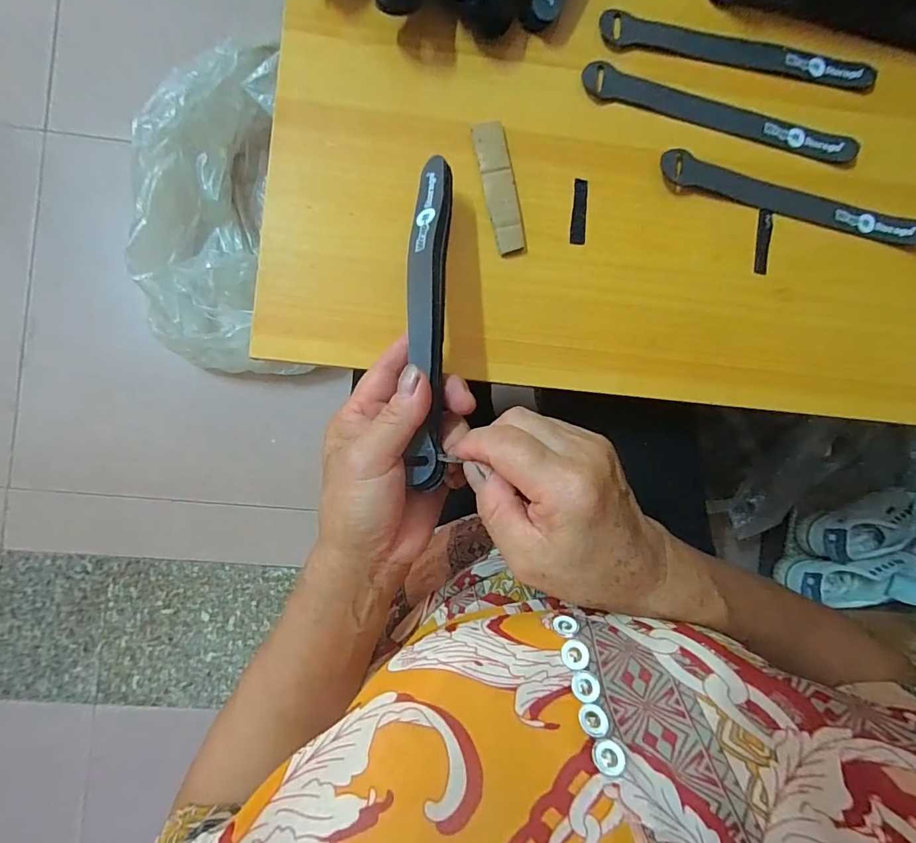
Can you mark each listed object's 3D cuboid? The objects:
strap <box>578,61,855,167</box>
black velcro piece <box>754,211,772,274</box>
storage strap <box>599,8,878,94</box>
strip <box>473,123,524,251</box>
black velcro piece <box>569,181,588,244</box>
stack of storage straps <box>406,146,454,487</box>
[{"bbox_3d":[0.181,-0.210,0.315,0.192,0.008,0.021,15,89,-3],"label":"strap"},{"bbox_3d":[0.213,-0.125,0.317,0.009,0.004,0.044,4,93,5],"label":"black velcro piece"},{"bbox_3d":[0.195,-0.255,0.316,0.193,0.008,0.022,8,89,-3],"label":"storage strap"},{"bbox_3d":[0.028,-0.156,0.304,0.021,0.004,0.084,-12,93,-3],"label":"strip"},{"bbox_3d":[0.083,-0.143,0.312,0.010,0.004,0.043,3,89,-3],"label":"black velcro piece"},{"bbox_3d":[-0.017,-0.063,0.257,0.023,0.015,0.195,1,77,-3],"label":"stack of storage straps"}]

